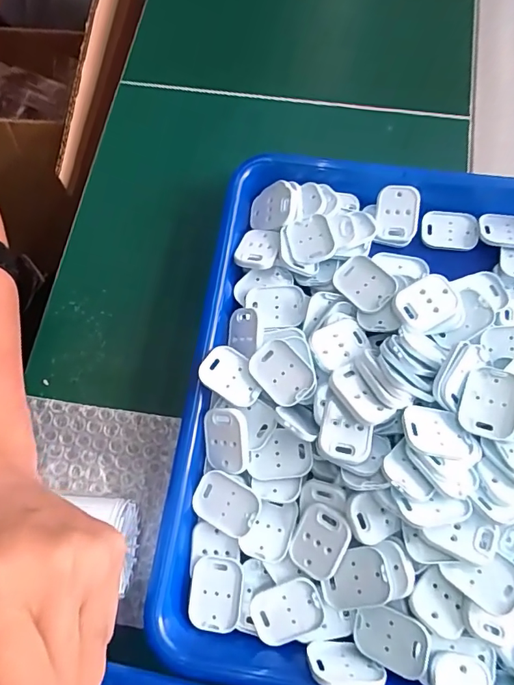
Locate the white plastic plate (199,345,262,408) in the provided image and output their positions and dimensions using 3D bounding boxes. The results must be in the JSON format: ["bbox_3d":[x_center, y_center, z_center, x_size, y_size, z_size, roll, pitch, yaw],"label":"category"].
[{"bbox_3d":[-0.015,0.020,0.286,0.039,0.004,0.029,33,68,4],"label":"white plastic plate"}]

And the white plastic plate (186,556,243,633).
[{"bbox_3d":[-0.024,0.146,0.267,0.030,0.005,0.039,7,74,3],"label":"white plastic plate"}]

